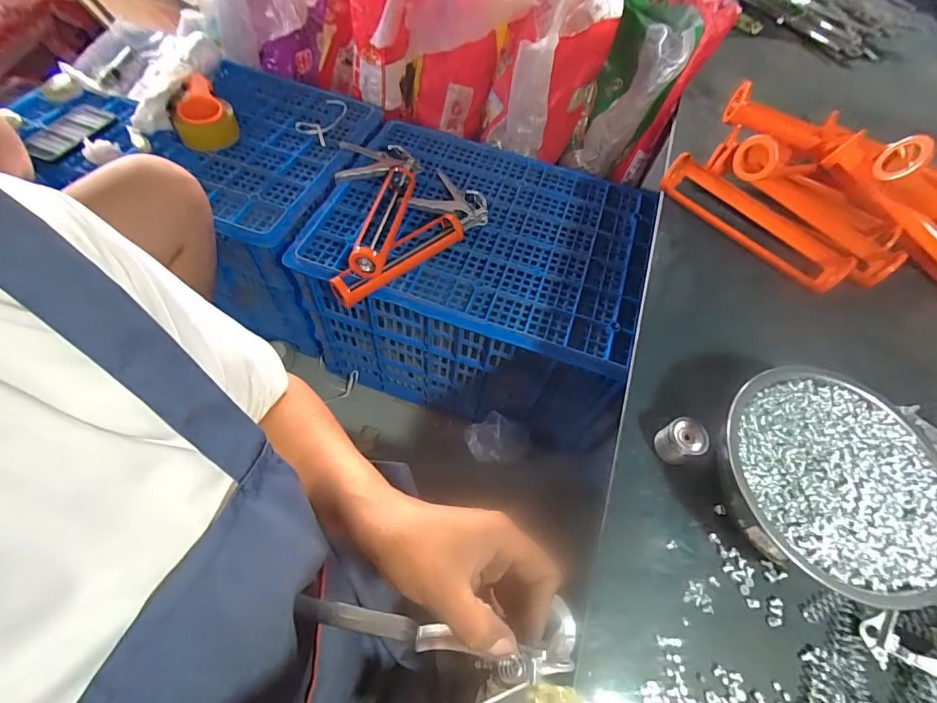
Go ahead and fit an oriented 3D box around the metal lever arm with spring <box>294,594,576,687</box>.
[{"bbox_3d":[-0.019,0.168,0.264,0.176,0.036,0.042,8,59,1],"label":"metal lever arm with spring"}]

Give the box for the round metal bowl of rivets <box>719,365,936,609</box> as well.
[{"bbox_3d":[0.303,0.112,0.373,0.172,0.067,0.177,2,60,-4],"label":"round metal bowl of rivets"}]

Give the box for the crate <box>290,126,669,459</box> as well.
[{"bbox_3d":[0.018,-0.146,0.952,0.615,0.351,0.470,21,61,6],"label":"crate"}]

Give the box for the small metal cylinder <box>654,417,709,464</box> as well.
[{"bbox_3d":[0.197,0.084,0.403,0.039,0.030,0.034,-24,65,-18],"label":"small metal cylinder"}]

